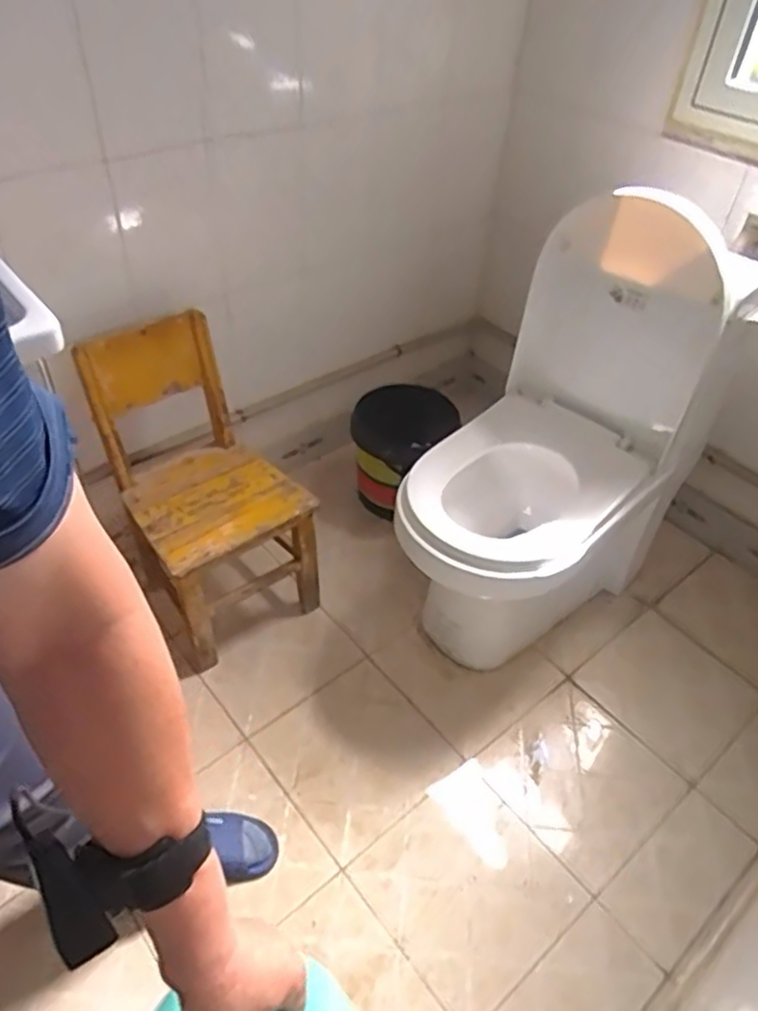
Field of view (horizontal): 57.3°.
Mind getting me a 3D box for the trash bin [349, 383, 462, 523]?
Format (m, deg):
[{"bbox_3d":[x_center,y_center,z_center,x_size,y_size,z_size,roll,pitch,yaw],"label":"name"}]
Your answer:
[{"bbox_3d":[0.061,-0.139,1.731,0.215,0.266,0.232,35,53,29],"label":"trash bin"}]

